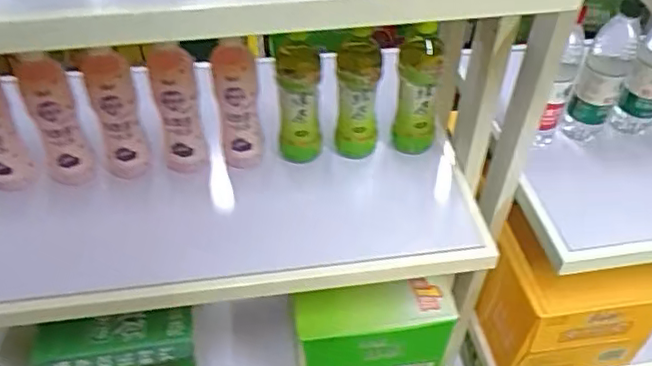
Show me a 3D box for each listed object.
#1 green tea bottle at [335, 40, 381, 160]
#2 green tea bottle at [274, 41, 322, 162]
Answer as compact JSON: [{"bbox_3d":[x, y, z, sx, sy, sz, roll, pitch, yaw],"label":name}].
[{"bbox_3d":[0.048,-0.116,0.914,0.064,0.169,0.070,4,45,3],"label":"green tea bottle"},{"bbox_3d":[-0.039,-0.110,0.900,0.064,0.177,0.062,-3,45,-4],"label":"green tea bottle"}]

